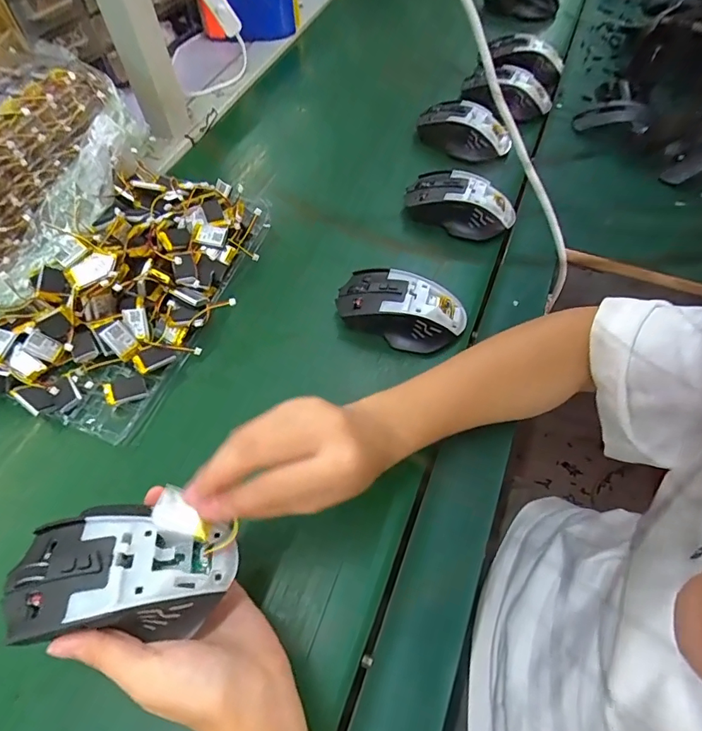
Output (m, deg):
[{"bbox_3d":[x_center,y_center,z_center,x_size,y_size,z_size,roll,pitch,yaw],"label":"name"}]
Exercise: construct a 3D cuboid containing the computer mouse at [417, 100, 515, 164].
[{"bbox_3d":[0.130,-0.270,0.531,0.108,0.038,0.046,37,67,22],"label":"computer mouse"}]

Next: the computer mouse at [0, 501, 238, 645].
[{"bbox_3d":[-0.120,0.107,0.243,0.108,0.034,0.060,-4,58,0],"label":"computer mouse"}]

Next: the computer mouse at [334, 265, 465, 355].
[{"bbox_3d":[0.045,-0.049,0.414,0.115,0.043,0.068,13,60,10],"label":"computer mouse"}]

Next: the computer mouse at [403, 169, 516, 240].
[{"bbox_3d":[0.112,-0.168,0.482,0.109,0.042,0.059,22,62,15],"label":"computer mouse"}]

